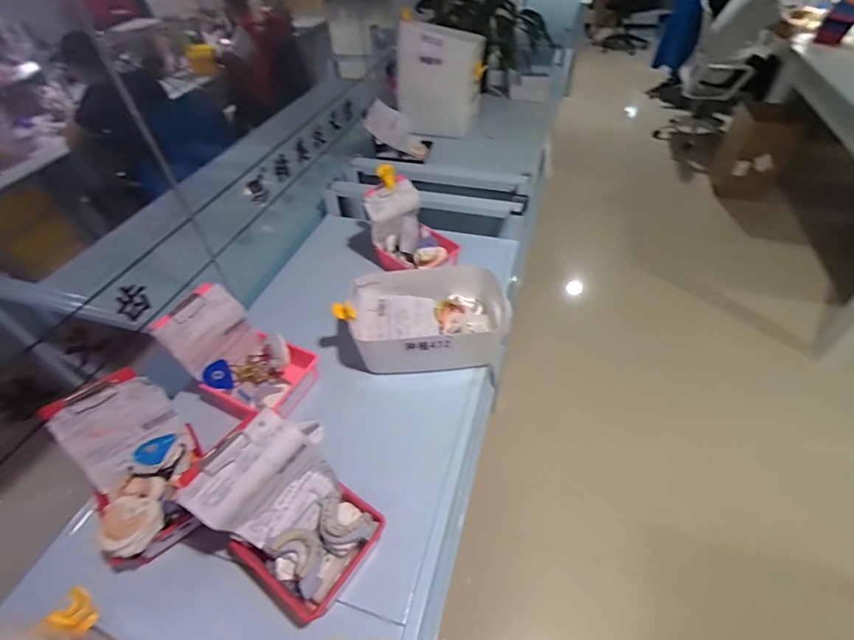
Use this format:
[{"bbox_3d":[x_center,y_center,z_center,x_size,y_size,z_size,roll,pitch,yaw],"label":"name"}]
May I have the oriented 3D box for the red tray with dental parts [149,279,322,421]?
[{"bbox_3d":[-0.341,0.068,0.794,0.219,0.205,0.143,14,49,16],"label":"red tray with dental parts"}]

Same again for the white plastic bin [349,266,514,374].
[{"bbox_3d":[0.008,-0.012,0.893,0.309,0.115,0.237,-6,47,-2],"label":"white plastic bin"}]

